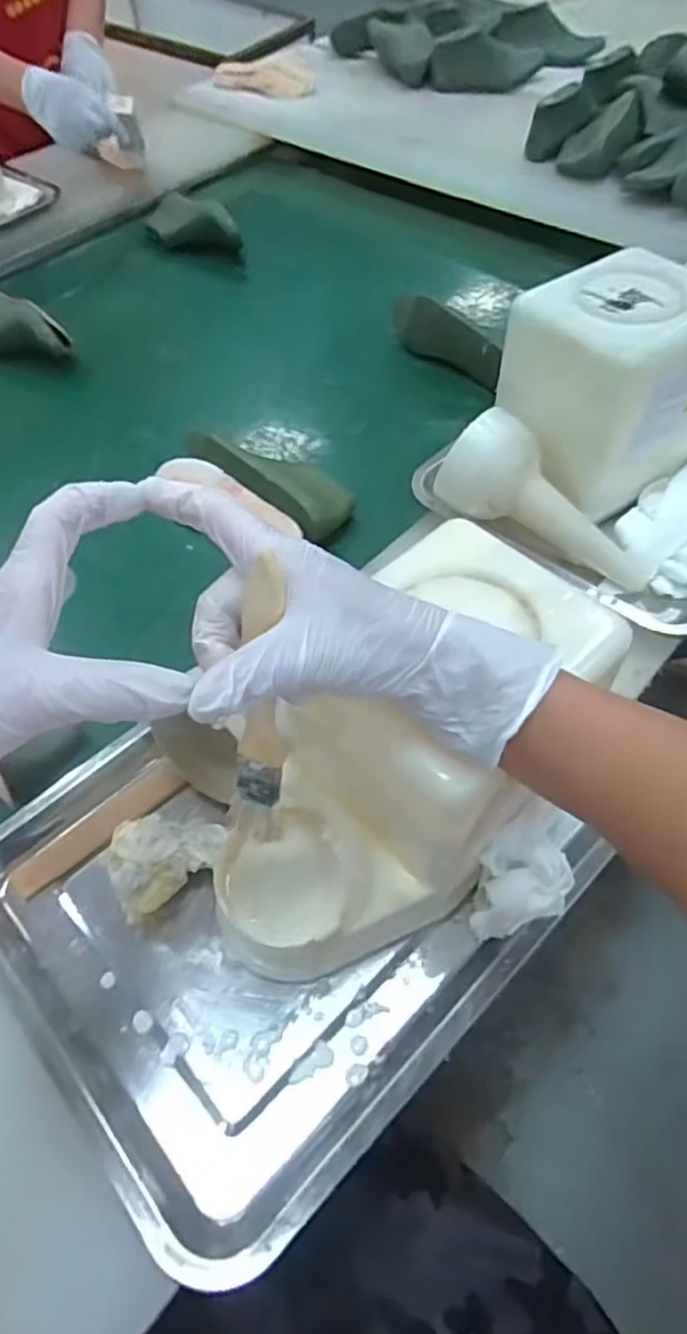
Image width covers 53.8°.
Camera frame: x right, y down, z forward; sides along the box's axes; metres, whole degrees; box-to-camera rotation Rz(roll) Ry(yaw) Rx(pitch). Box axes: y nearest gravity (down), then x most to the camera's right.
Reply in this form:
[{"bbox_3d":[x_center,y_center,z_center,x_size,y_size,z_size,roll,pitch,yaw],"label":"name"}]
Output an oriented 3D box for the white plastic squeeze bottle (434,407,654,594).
[{"bbox_3d":[0.174,-0.133,0.586,0.198,0.075,0.073,36,61,0],"label":"white plastic squeeze bottle"}]

